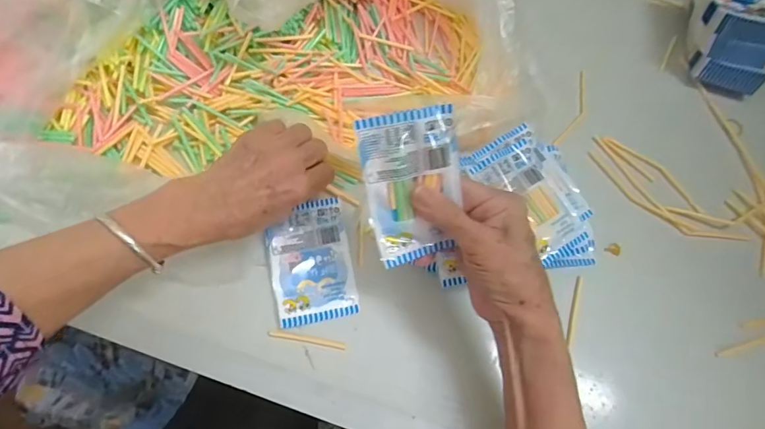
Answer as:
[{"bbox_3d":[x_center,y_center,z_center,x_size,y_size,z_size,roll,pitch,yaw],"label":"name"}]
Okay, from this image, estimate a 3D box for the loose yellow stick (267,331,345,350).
[{"bbox_3d":[-0.062,0.103,0.364,0.062,0.006,0.006,9,65,1],"label":"loose yellow stick"}]

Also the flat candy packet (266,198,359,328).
[{"bbox_3d":[-0.062,0.041,0.383,0.068,0.014,0.101,-12,67,-8],"label":"flat candy packet"}]

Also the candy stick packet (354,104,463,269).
[{"bbox_3d":[0.022,-0.018,0.298,0.063,0.103,0.011,-10,23,-2],"label":"candy stick packet"}]

